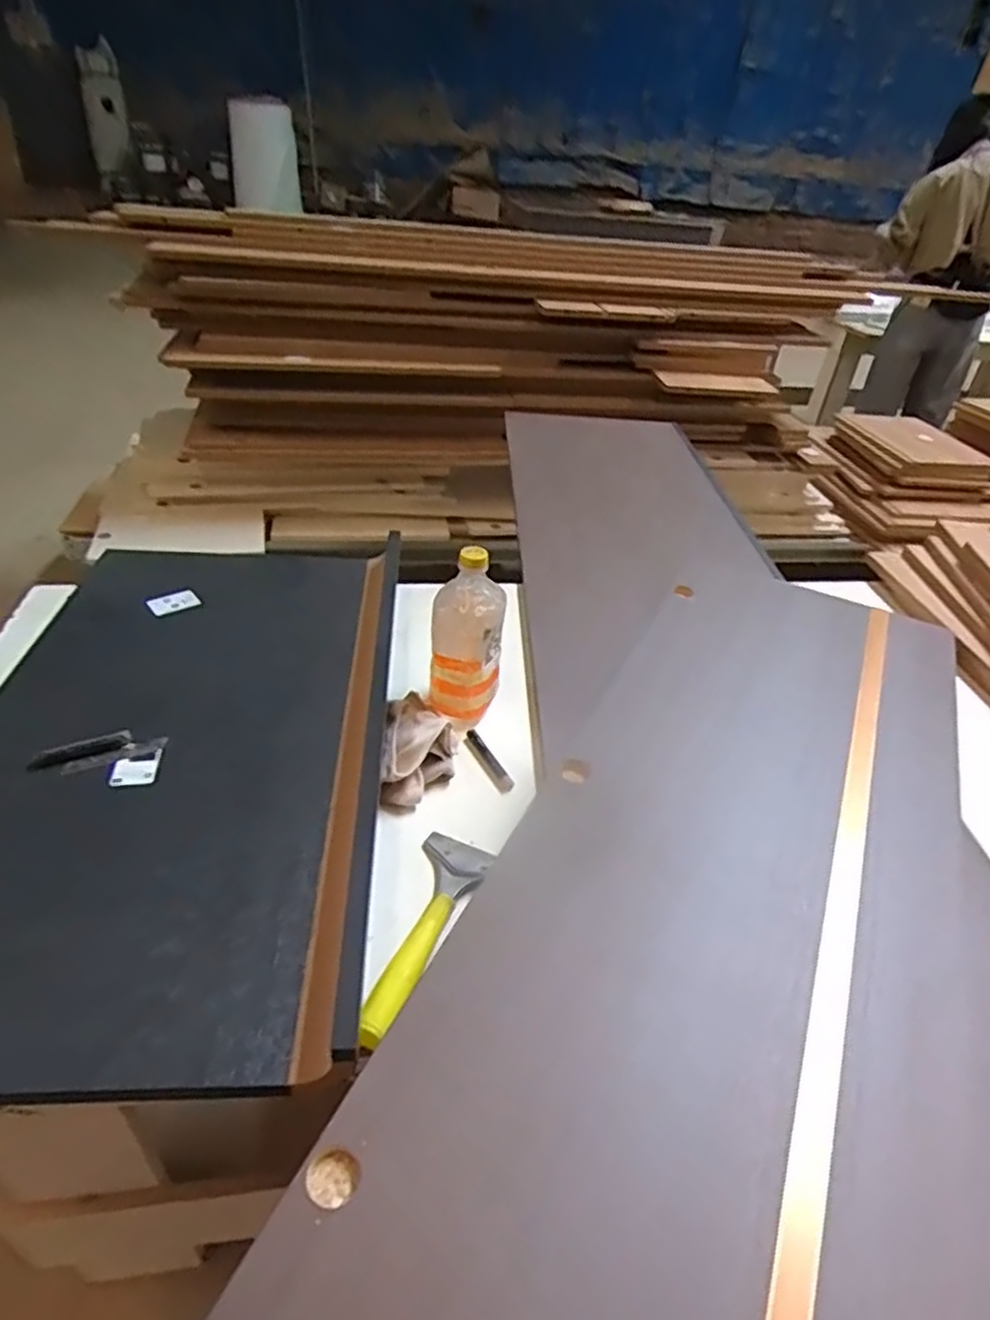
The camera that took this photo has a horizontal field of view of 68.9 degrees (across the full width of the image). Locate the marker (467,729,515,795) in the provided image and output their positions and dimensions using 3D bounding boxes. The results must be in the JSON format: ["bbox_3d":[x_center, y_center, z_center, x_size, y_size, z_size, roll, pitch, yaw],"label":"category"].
[{"bbox_3d":[-0.008,0.113,0.812,0.020,0.012,0.095,-15,42,-26],"label":"marker"}]

